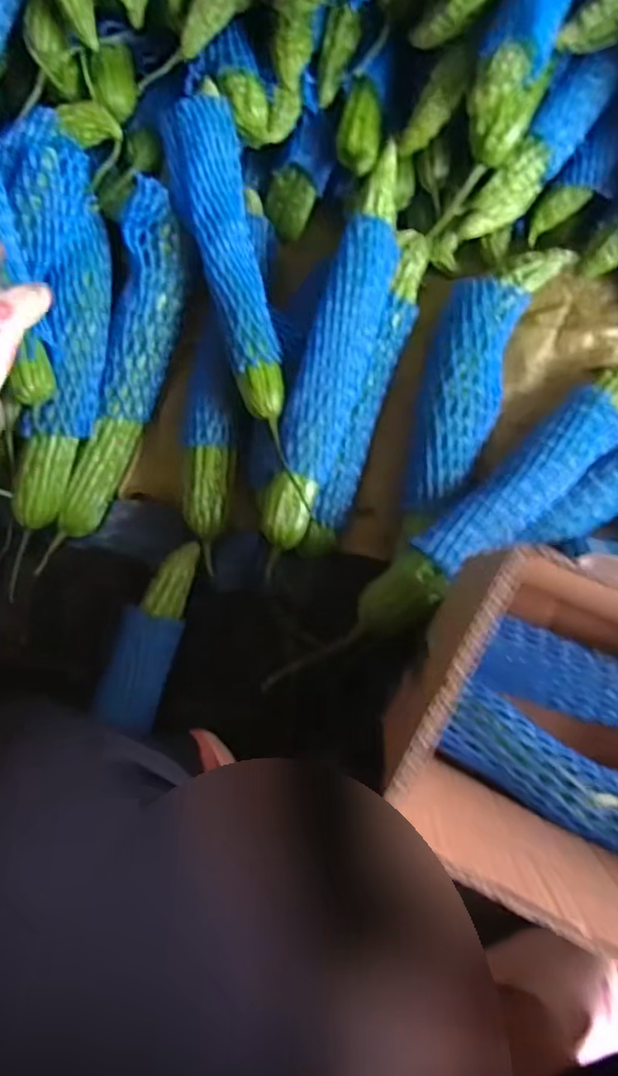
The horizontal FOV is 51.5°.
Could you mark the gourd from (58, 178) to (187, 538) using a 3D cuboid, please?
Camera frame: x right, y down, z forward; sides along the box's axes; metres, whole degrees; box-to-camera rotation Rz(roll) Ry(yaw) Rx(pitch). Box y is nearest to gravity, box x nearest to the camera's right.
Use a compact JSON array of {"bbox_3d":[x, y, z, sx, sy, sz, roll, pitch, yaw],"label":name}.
[{"bbox_3d":[-0.182,-0.166,0.639,0.055,0.060,0.334,18,99,8],"label":"gourd"}]

